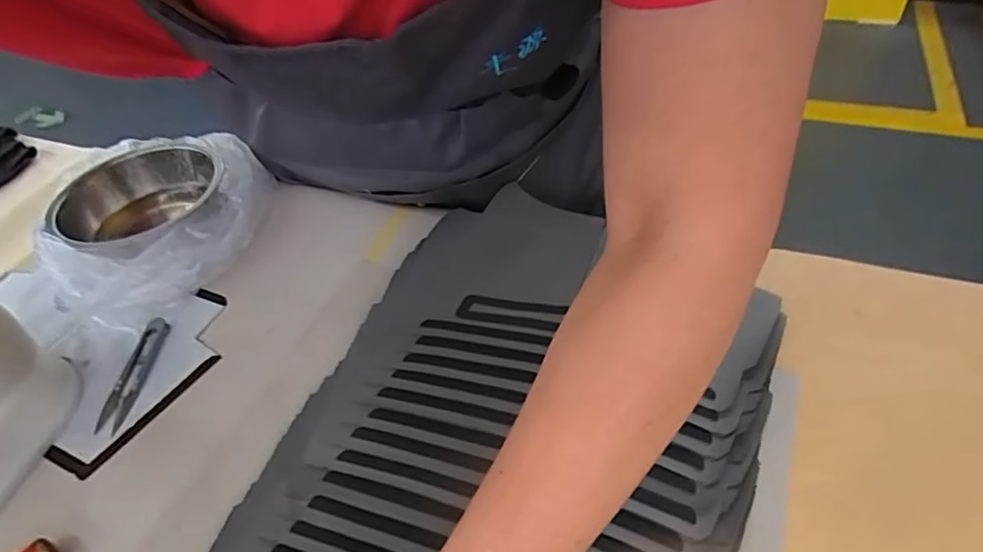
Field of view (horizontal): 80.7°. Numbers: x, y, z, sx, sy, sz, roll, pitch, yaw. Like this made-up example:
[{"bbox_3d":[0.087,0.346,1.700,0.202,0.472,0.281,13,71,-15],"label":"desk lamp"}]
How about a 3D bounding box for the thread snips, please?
[{"bbox_3d":[-0.296,0.080,0.480,0.023,0.010,0.103,0,46,7],"label":"thread snips"}]

